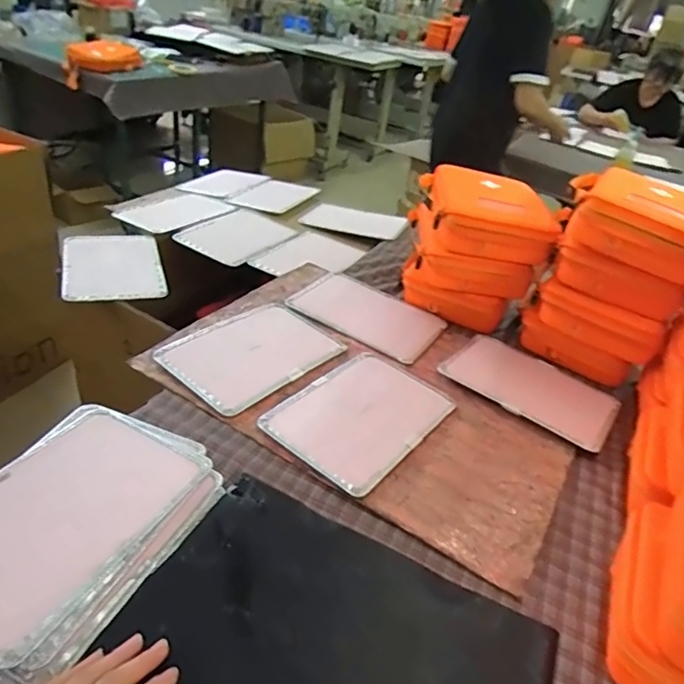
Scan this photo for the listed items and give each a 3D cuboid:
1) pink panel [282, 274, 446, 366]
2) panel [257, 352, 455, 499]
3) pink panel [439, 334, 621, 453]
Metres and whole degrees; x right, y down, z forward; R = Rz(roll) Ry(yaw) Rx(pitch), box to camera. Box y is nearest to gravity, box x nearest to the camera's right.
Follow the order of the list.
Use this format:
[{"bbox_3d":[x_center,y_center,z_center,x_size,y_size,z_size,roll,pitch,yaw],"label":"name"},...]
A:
[{"bbox_3d":[0.041,-0.052,0.921,0.246,0.010,0.164,24,38,22],"label":"pink panel"},{"bbox_3d":[0.027,0.093,0.706,0.166,0.013,0.233,30,41,28],"label":"panel"},{"bbox_3d":[0.294,0.065,0.819,0.242,0.015,0.164,29,40,28],"label":"pink panel"}]

